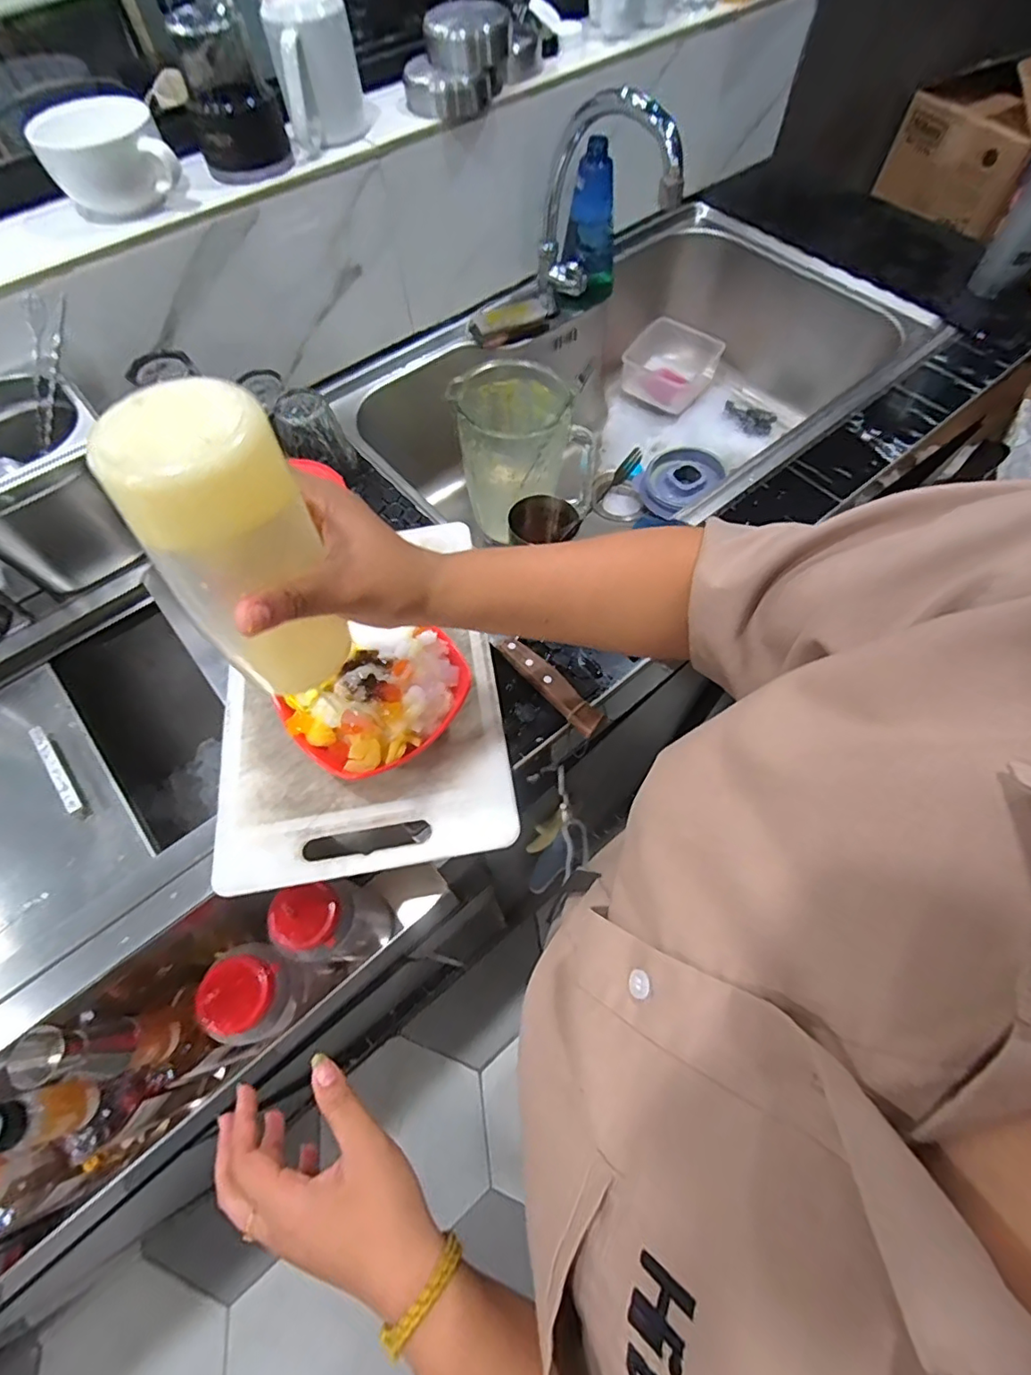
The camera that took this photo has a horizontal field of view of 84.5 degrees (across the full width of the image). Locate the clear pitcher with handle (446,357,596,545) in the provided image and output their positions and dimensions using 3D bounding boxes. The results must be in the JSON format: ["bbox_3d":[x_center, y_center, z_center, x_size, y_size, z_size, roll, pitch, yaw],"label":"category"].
[{"bbox_3d":[0.007,-0.309,0.762,0.155,0.185,0.152,-20,64,-9],"label":"clear pitcher with handle"}]

